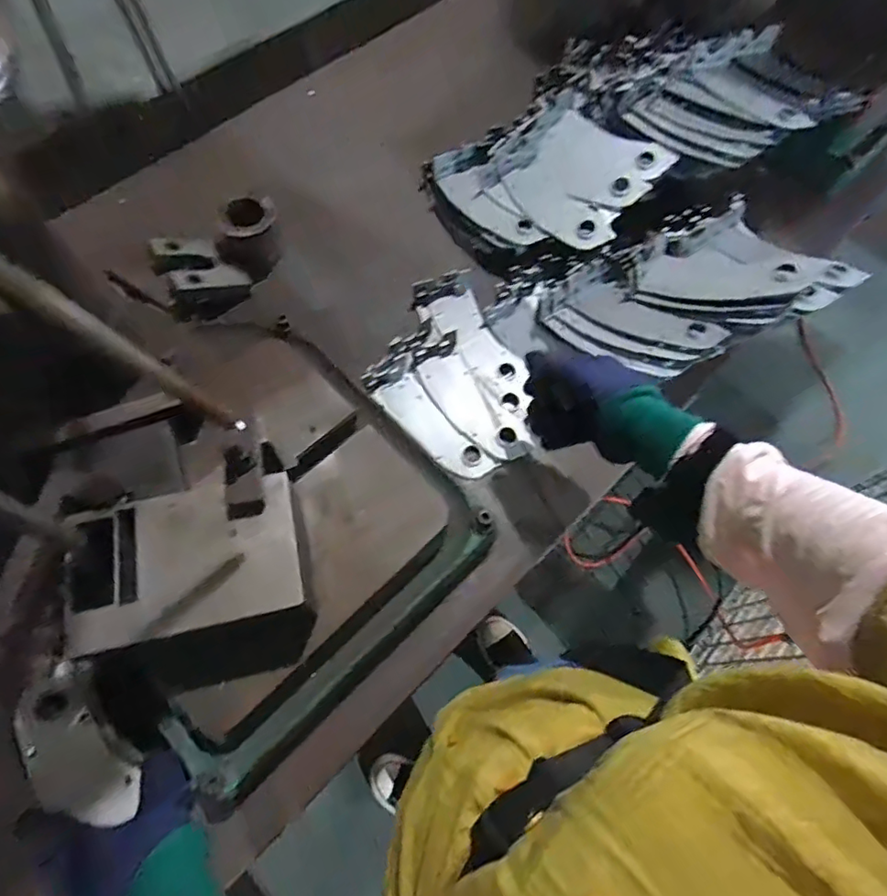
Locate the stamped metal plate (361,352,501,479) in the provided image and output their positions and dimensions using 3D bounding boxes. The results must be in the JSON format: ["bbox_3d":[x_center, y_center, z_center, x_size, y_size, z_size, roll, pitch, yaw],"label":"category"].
[{"bbox_3d":[-0.019,-0.031,0.673,0.066,0.030,0.180,-34,74,-15],"label":"stamped metal plate"}]

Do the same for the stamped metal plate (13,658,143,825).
[{"bbox_3d":[-0.314,0.256,0.478,0.065,0.023,0.138,-37,71,-15],"label":"stamped metal plate"}]

